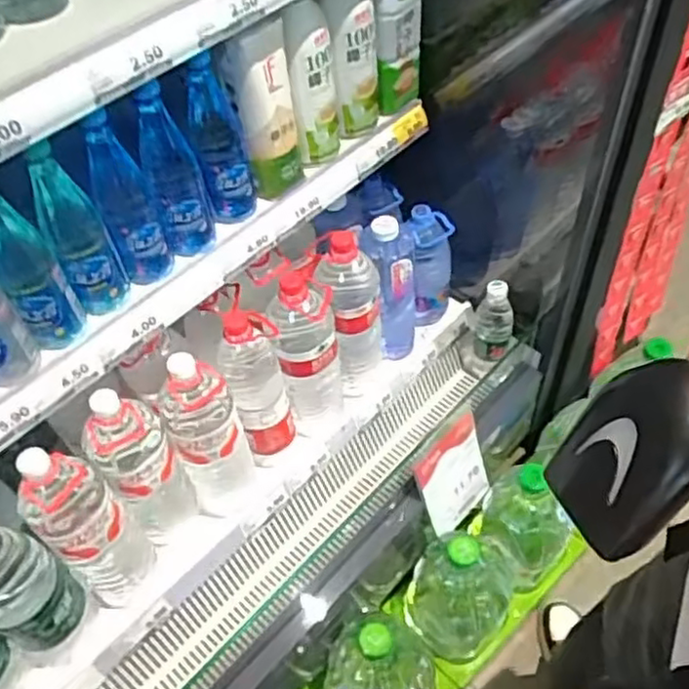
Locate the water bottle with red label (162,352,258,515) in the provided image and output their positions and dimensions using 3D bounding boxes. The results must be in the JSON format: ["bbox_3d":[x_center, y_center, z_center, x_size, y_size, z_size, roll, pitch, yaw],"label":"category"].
[{"bbox_3d":[-0.188,0.126,0.973,0.090,0.327,0.083,-18,53,-11],"label":"water bottle with red label"}]

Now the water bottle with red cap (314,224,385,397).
[{"bbox_3d":[0.010,-0.051,1.085,0.094,0.319,0.100,-2,52,2],"label":"water bottle with red cap"}]

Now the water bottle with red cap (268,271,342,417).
[{"bbox_3d":[-0.053,0.013,1.042,0.085,0.296,0.079,-6,52,-2],"label":"water bottle with red cap"}]

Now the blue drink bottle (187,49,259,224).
[{"bbox_3d":[-0.147,-0.241,0.834,0.062,0.208,0.057,-10,52,-5],"label":"blue drink bottle"}]

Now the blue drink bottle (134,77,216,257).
[{"bbox_3d":[-0.196,-0.198,0.806,0.060,0.209,0.057,-14,52,-8],"label":"blue drink bottle"}]

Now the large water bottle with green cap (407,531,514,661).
[{"bbox_3d":[0.193,0.424,1.197,0.165,0.310,0.178,-1,52,2],"label":"large water bottle with green cap"}]

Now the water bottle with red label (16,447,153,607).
[{"bbox_3d":[-0.326,0.238,0.897,0.099,0.324,0.076,-30,56,-19],"label":"water bottle with red label"}]

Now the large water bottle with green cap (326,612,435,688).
[{"bbox_3d":[0.059,0.518,1.116,0.169,0.332,0.155,-1,52,2],"label":"large water bottle with green cap"}]

